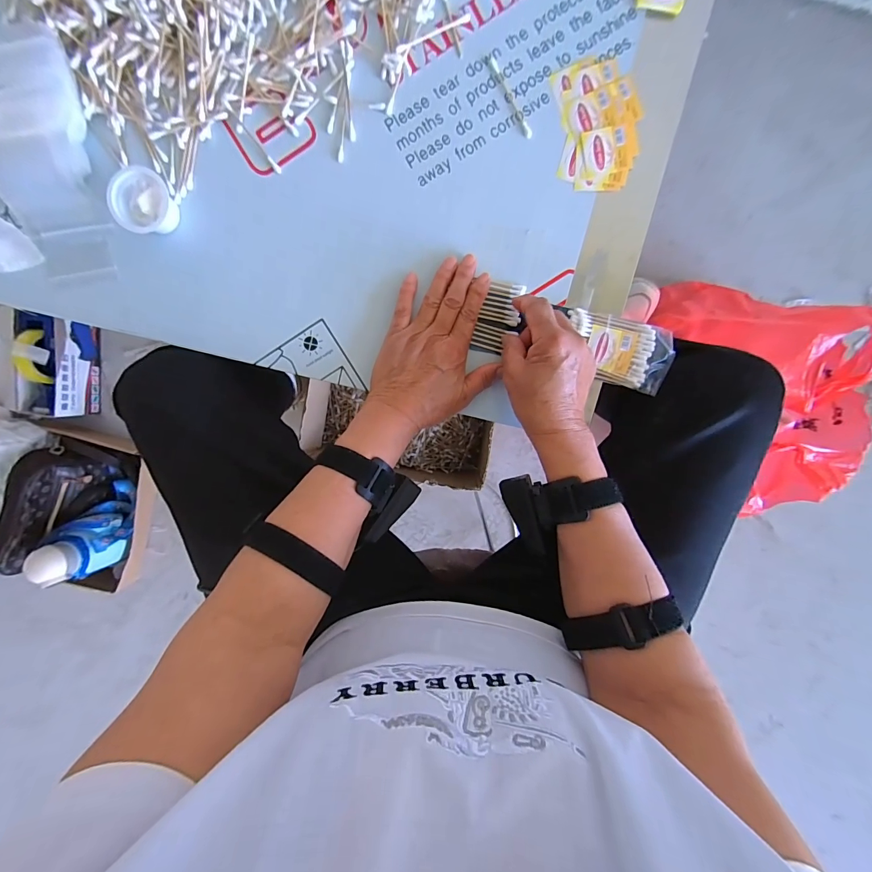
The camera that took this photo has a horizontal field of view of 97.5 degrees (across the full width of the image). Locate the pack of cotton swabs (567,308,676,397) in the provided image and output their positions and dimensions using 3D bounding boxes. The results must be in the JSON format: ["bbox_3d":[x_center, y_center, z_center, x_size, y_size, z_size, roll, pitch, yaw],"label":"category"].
[{"bbox_3d":[0.177,-0.082,0.368,0.103,0.014,0.060,16,99,-3],"label":"pack of cotton swabs"}]

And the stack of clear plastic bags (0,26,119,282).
[{"bbox_3d":[-0.359,-0.244,0.347,0.087,0.031,0.189,-3,99,0],"label":"stack of clear plastic bags"}]

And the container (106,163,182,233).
[{"bbox_3d":[-0.268,-0.214,0.352,0.048,0.027,0.054,23,98,-4],"label":"container"}]

